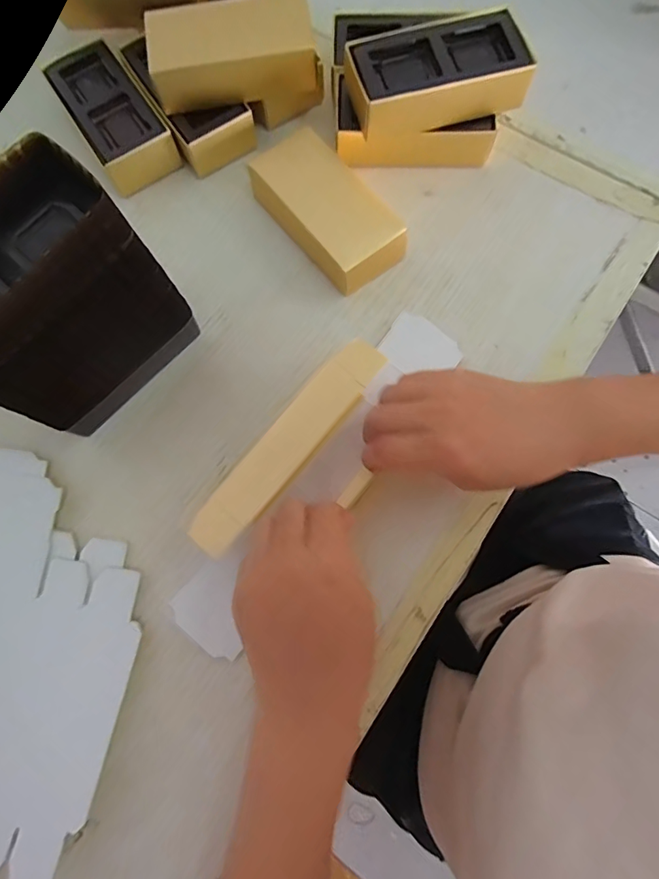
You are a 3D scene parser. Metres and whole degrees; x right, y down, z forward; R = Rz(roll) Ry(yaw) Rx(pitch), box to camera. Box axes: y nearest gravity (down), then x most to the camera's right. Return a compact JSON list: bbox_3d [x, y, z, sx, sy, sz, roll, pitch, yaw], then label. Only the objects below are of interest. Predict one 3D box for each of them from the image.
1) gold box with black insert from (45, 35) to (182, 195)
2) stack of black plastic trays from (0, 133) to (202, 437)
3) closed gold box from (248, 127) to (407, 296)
[{"bbox_3d":[-0.167,-0.249,0.356,0.055,0.029,0.116,-34,77,-6],"label":"gold box with black insert"},{"bbox_3d":[-0.149,-0.068,0.262,0.064,0.123,0.117,42,81,11],"label":"stack of black plastic trays"},{"bbox_3d":[-0.002,-0.159,0.326,0.058,0.034,0.122,-37,78,-7],"label":"closed gold box"}]

